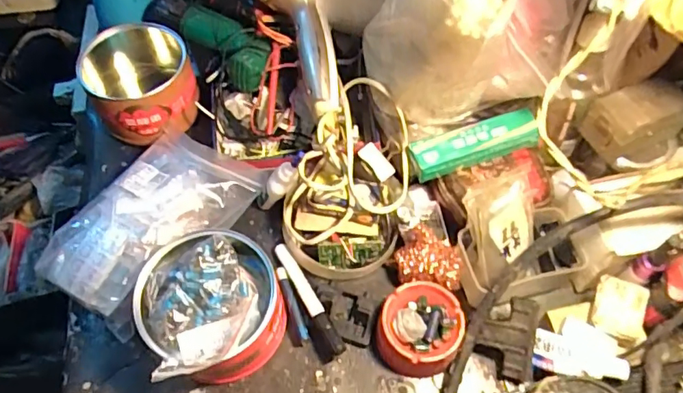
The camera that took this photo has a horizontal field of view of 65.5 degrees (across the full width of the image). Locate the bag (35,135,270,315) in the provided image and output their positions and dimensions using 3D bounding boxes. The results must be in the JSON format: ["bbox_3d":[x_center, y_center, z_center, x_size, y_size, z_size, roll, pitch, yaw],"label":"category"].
[{"bbox_3d":[-0.207,0.026,0.586,0.147,0.048,0.223,28,65,18],"label":"bag"}]

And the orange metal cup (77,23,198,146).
[{"bbox_3d":[-0.249,-0.140,0.674,0.124,0.087,0.132,-1,60,2],"label":"orange metal cup"}]

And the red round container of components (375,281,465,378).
[{"bbox_3d":[0.077,0.131,0.530,0.078,0.048,0.079,-1,60,2],"label":"red round container of components"}]

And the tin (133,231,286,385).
[{"bbox_3d":[-0.123,0.107,0.514,0.126,0.090,0.124,-1,60,2],"label":"tin"}]

